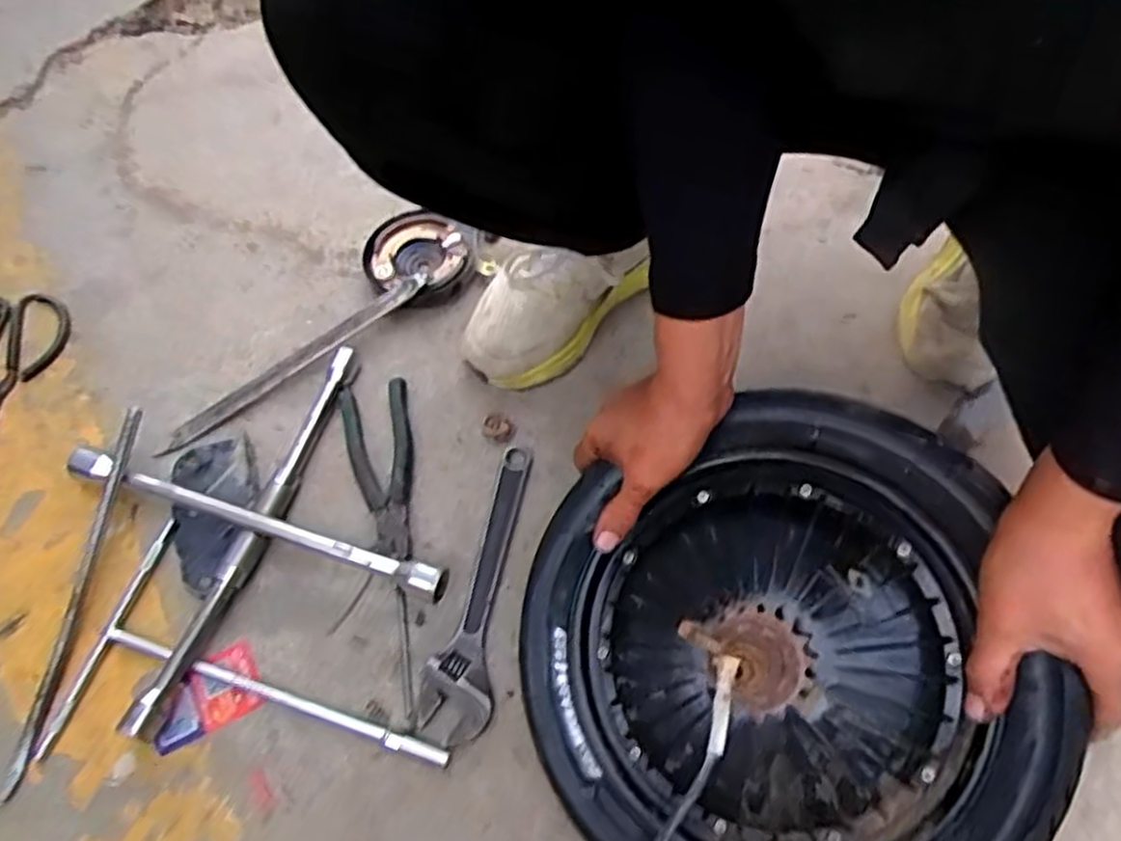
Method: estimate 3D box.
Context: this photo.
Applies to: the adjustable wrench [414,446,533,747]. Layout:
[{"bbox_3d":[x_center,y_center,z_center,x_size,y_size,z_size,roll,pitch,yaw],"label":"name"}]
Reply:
[{"bbox_3d":[-0.070,0.131,0.632,0.055,0.015,0.242,5,66,7],"label":"adjustable wrench"}]

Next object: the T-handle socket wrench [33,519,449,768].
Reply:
[{"bbox_3d":[-0.225,0.210,0.585,0.290,0.022,0.184,16,68,11],"label":"T-handle socket wrench"}]

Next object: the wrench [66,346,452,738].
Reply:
[{"bbox_3d":[-0.252,0.084,0.641,0.246,0.037,0.251,-24,66,-6],"label":"wrench"}]

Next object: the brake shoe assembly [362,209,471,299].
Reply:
[{"bbox_3d":[-0.144,-0.165,0.769,0.097,0.029,0.105,-2,66,4],"label":"brake shoe assembly"}]

